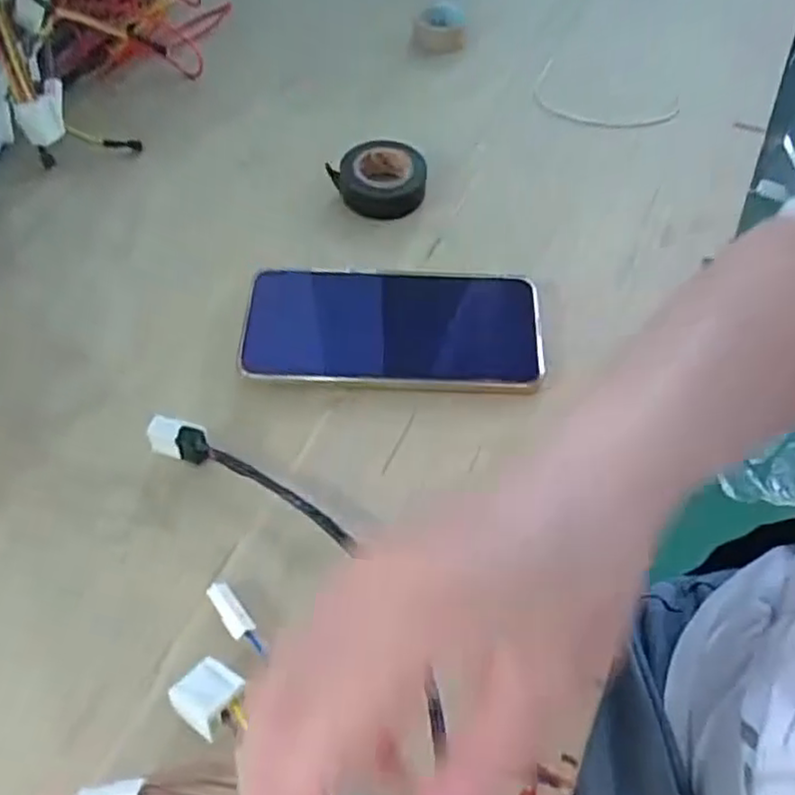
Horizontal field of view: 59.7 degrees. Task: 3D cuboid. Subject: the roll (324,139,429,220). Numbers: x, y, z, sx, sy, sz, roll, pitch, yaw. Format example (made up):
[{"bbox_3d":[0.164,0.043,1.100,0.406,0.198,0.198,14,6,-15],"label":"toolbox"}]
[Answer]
[{"bbox_3d":[-0.013,-0.144,0.447,0.061,0.026,0.051,0,57,1],"label":"roll"}]

